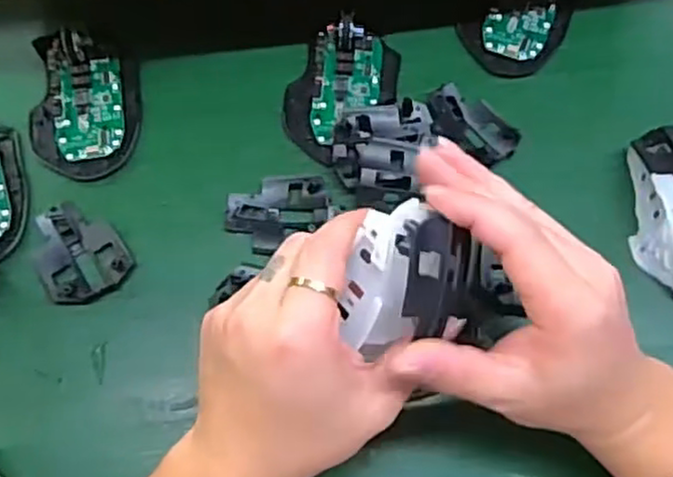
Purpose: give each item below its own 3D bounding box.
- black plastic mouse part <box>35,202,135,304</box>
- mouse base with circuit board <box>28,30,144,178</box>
[{"bbox_3d":[-0.164,0.007,0.433,0.053,0.009,0.063,-29,69,-9],"label":"black plastic mouse part"},{"bbox_3d":[-0.173,-0.092,0.466,0.072,0.028,0.102,-1,68,3],"label":"mouse base with circuit board"}]

